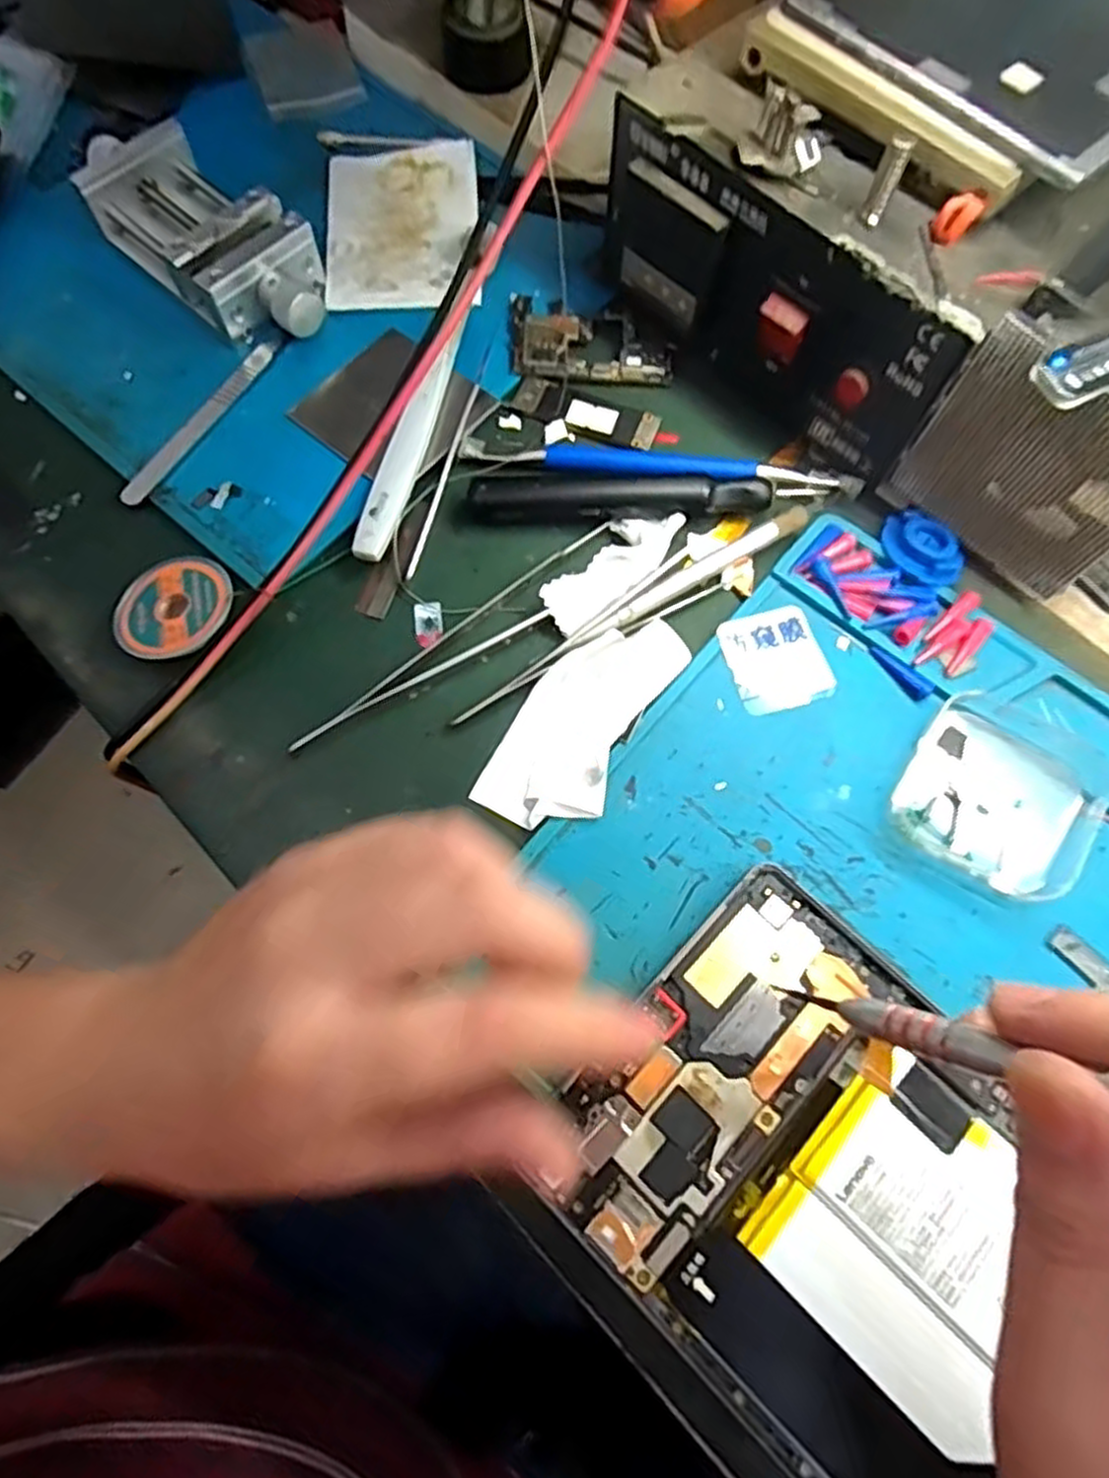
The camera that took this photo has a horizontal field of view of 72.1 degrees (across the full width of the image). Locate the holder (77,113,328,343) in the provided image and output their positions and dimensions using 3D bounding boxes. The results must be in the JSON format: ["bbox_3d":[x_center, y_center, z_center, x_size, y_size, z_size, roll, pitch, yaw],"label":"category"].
[{"bbox_3d":[-0.158,-0.228,0.345,0.129,0.031,0.057,41,76,13],"label":"holder"}]

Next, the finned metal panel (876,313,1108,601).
[{"bbox_3d":[0.171,-0.095,0.275,0.079,0.080,0.010,41,75,13],"label":"finned metal panel"}]

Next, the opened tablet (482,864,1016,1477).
[{"bbox_3d":[0.097,0.157,0.220,0.133,0.015,0.206,-42,76,-13],"label":"opened tablet"}]

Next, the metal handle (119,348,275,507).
[{"bbox_3d":[-0.153,-0.137,0.328,0.010,0.004,0.095,27,73,9],"label":"metal handle"}]

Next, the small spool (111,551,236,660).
[{"bbox_3d":[-0.145,-0.050,0.292,0.044,0.013,0.044,0,71,0],"label":"small spool"}]

